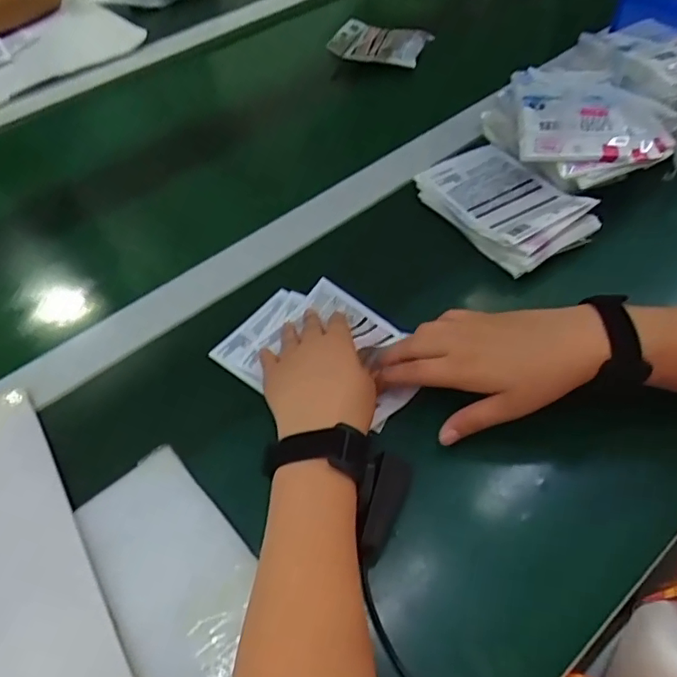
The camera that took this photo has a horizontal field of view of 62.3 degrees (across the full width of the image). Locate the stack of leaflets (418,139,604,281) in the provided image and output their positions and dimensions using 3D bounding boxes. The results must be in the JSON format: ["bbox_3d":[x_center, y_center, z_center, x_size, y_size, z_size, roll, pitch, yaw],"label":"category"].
[{"bbox_3d":[0.167,-0.143,0.570,0.104,0.033,0.167,-30,57,-18],"label":"stack of leaflets"}]

